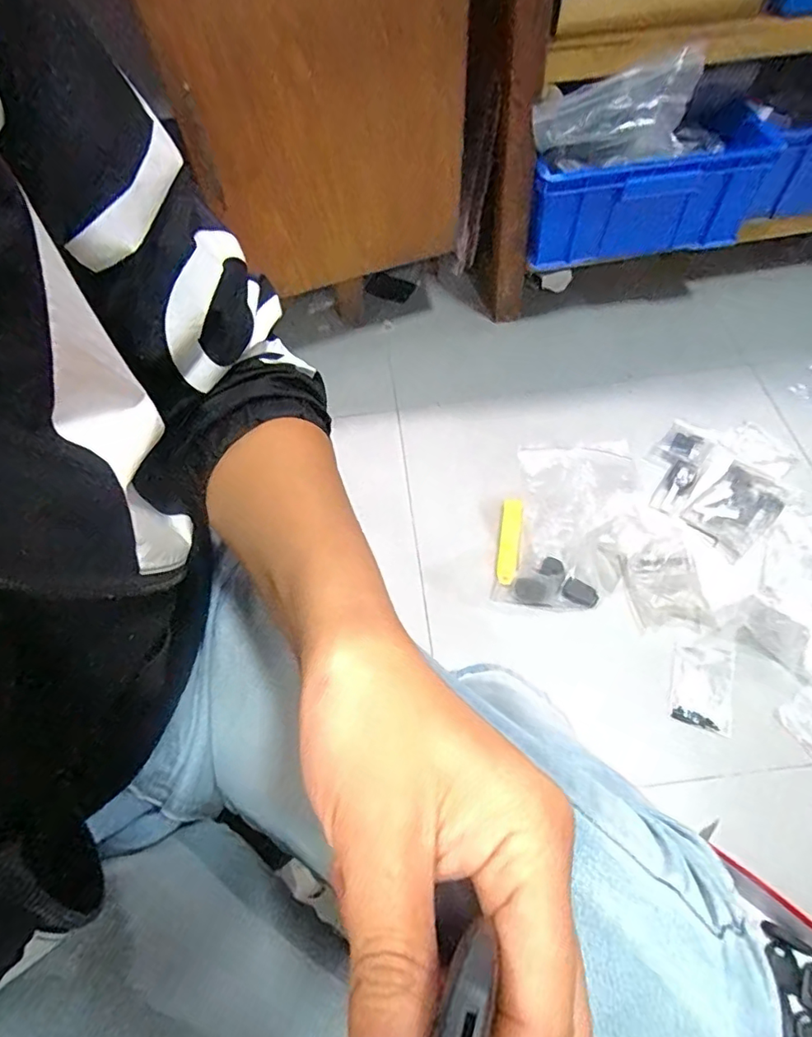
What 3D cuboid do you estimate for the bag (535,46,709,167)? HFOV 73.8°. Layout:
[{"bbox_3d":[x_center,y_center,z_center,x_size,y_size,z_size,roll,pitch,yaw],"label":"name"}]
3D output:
[{"bbox_3d":[0.292,-0.532,0.714,0.245,0.103,0.084,-22,60,-9],"label":"bag"}]

